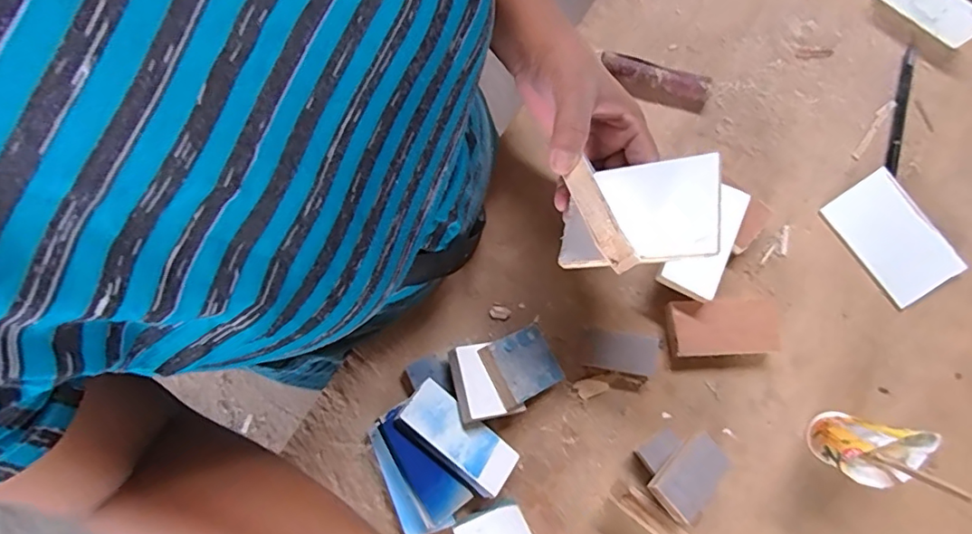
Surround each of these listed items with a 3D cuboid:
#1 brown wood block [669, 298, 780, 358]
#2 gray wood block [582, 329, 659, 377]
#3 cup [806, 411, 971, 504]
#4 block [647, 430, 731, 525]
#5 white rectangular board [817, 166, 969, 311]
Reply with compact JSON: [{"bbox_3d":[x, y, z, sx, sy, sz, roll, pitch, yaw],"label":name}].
[{"bbox_3d":[0.191,0.049,0.439,0.085,0.019,0.044,-2,79,1],"label":"brown wood block"},{"bbox_3d":[0.109,0.070,0.441,0.058,0.006,0.031,9,79,3],"label":"gray wood block"},{"bbox_3d":[0.273,0.129,0.377,0.063,0.104,0.045,15,79,4],"label":"cup"},{"bbox_3d":[0.149,0.152,0.396,0.059,0.014,0.038,-41,81,-22],"label":"block"},{"bbox_3d":[0.341,-0.025,0.455,0.070,0.009,0.103,-32,80,-5],"label":"white rectangular board"}]

